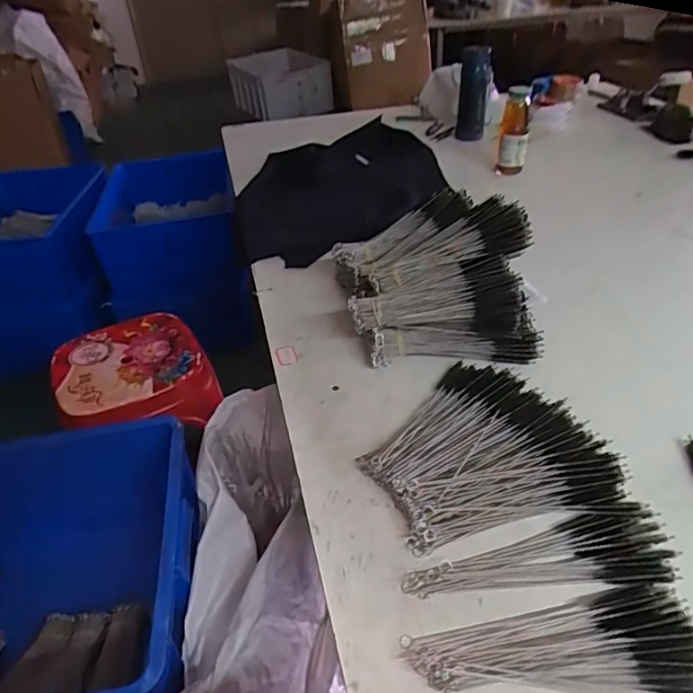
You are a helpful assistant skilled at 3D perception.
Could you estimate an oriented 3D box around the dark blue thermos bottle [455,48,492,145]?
[{"bbox_3d":[0.301,-0.600,1.261,0.069,0.198,0.068,3,39,11],"label":"dark blue thermos bottle"}]

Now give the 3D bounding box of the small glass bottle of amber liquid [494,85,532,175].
[{"bbox_3d":[0.335,-0.431,1.066,0.055,0.162,0.044,10,40,18],"label":"small glass bottle of amber liquid"}]

